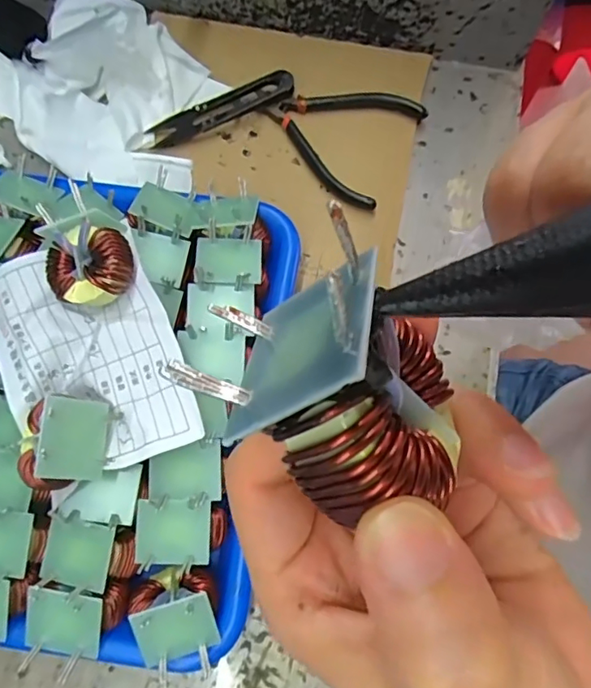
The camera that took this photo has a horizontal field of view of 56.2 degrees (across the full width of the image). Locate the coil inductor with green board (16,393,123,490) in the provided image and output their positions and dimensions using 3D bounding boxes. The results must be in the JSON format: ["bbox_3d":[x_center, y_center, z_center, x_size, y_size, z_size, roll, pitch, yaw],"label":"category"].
[{"bbox_3d":[-0.107,0.047,0.256,0.035,0.035,0.040,18,64,-39],"label":"coil inductor with green board"}]

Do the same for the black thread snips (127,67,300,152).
[{"bbox_3d":[-0.055,-0.160,0.376,0.108,0.017,0.022,-20,75,-7],"label":"black thread snips"}]

